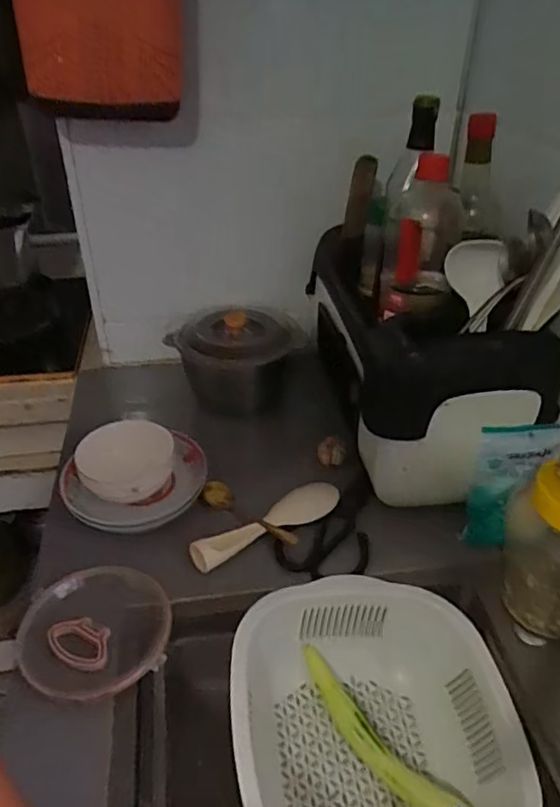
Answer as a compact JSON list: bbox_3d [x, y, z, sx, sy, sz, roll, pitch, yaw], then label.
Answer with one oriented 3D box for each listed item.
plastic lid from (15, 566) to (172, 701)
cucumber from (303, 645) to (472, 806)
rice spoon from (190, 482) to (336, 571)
[{"bbox_3d":[-0.180,0.219,0.588,0.140,0.020,0.137,0,35,0],"label":"plastic lid"},{"bbox_3d":[0.092,0.330,0.589,0.031,0.043,0.204,-30,58,-36],"label":"cucumber"},{"bbox_3d":[-0.012,0.139,0.697,0.194,0.027,0.034,-21,41,-28],"label":"rice spoon"}]

